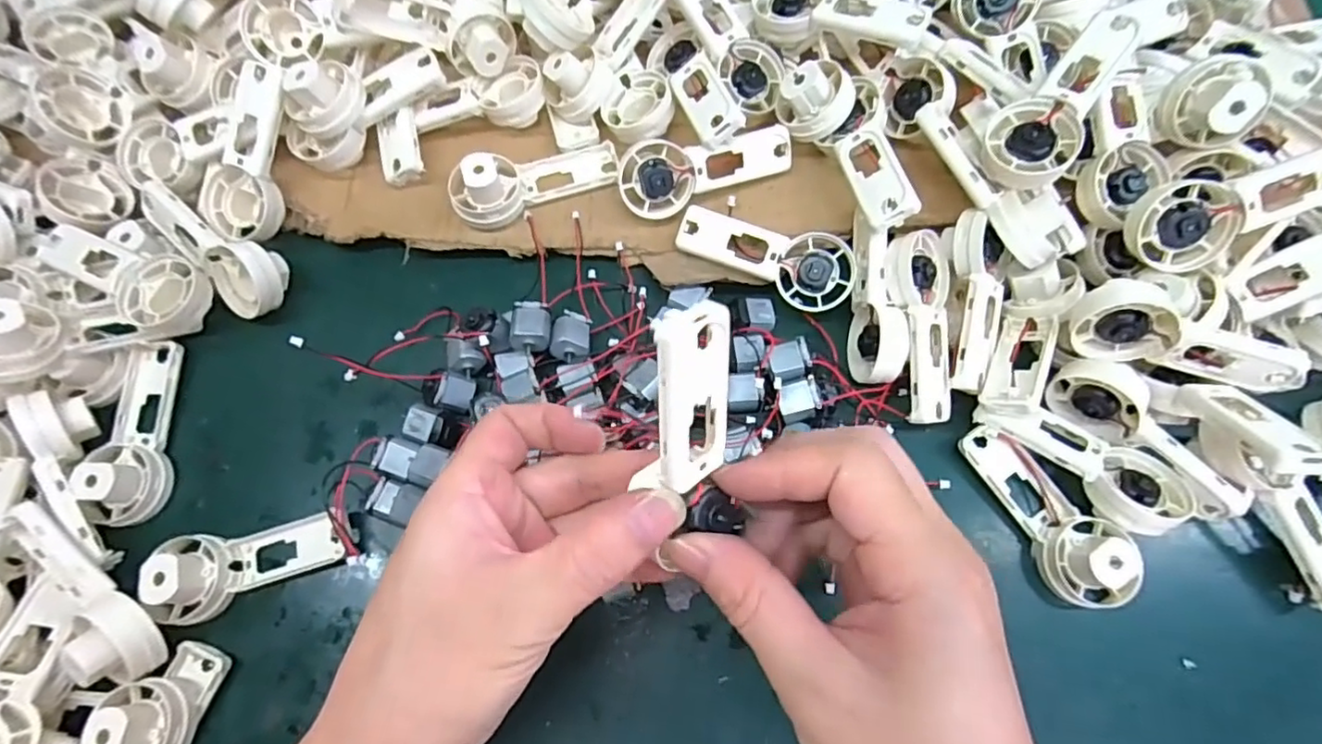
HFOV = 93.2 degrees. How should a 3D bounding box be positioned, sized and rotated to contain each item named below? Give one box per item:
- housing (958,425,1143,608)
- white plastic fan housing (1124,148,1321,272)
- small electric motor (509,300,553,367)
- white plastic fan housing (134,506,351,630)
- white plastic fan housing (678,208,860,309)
[{"bbox_3d":[0.183,0.063,0.290,0.037,0.029,0.092,-26,72,-7],"label":"housing"},{"bbox_3d":[0.259,-0.074,0.273,0.094,0.025,0.033,-20,69,22],"label":"white plastic fan housing"},{"bbox_3d":[-0.064,-0.019,0.309,0.019,0.016,0.031,9,71,5],"label":"small electric motor"},{"bbox_3d":[-0.194,0.088,0.296,0.079,0.019,0.039,-15,70,-16],"label":"white plastic fan housing"},{"bbox_3d":[0.055,-0.061,0.330,0.092,0.018,0.037,21,97,5],"label":"white plastic fan housing"}]

